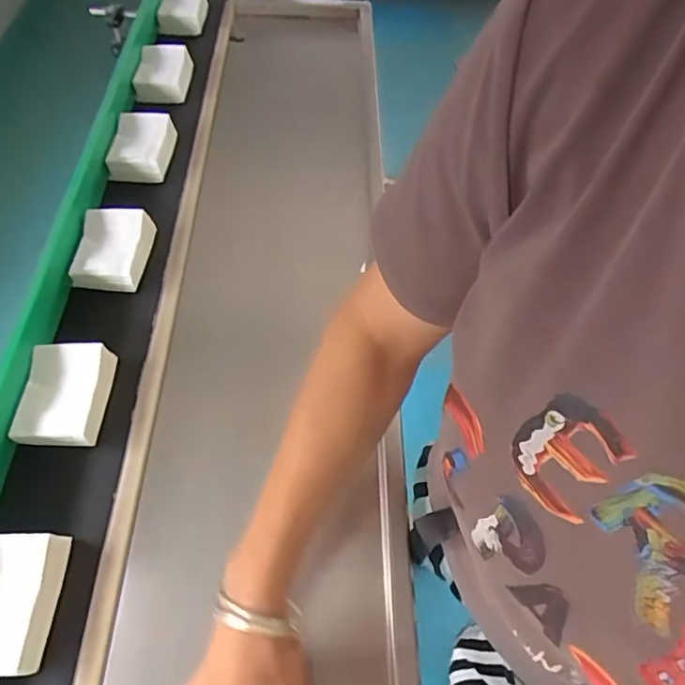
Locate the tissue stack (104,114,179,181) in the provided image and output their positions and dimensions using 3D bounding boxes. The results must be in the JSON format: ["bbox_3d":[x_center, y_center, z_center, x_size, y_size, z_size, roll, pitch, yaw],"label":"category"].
[{"bbox_3d":[-0.272,-0.269,0.744,0.070,0.046,0.101,4,57,0],"label":"tissue stack"}]

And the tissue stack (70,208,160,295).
[{"bbox_3d":[-0.270,-0.110,0.644,0.075,0.039,0.102,0,57,-3],"label":"tissue stack"}]

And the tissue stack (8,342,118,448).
[{"bbox_3d":[-0.271,0.052,0.536,0.074,0.031,0.105,1,57,-2],"label":"tissue stack"}]

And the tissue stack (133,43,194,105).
[{"bbox_3d":[-0.275,-0.415,0.842,0.076,0.038,0.101,-3,57,-5],"label":"tissue stack"}]

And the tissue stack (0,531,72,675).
[{"bbox_3d":[-0.271,0.206,0.437,0.069,0.035,0.103,0,57,-3],"label":"tissue stack"}]

